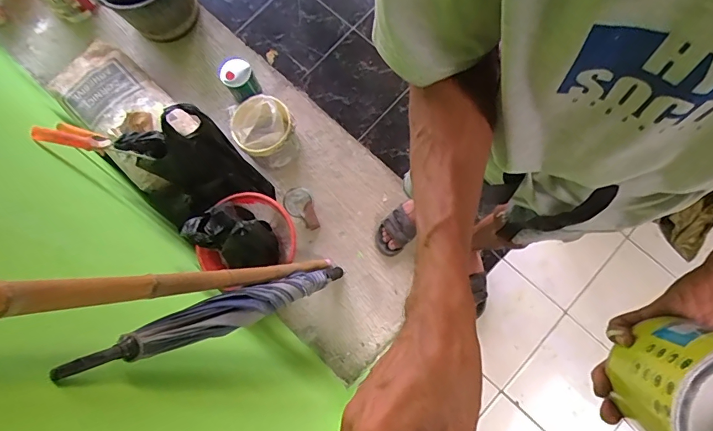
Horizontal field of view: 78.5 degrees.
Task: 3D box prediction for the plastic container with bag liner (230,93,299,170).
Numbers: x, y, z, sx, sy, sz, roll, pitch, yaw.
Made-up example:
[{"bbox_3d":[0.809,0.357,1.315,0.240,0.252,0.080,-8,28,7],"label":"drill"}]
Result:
[{"bbox_3d":[-0.279,-0.253,1.354,0.173,0.234,0.161,0,78,1],"label":"plastic container with bag liner"}]

